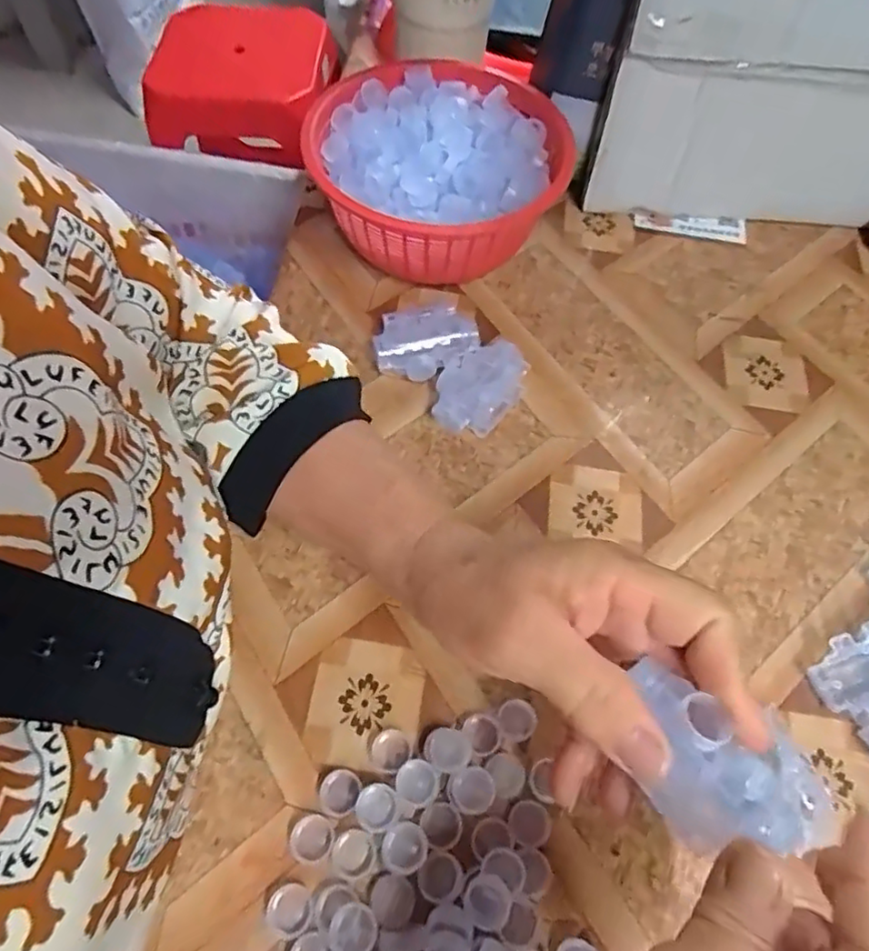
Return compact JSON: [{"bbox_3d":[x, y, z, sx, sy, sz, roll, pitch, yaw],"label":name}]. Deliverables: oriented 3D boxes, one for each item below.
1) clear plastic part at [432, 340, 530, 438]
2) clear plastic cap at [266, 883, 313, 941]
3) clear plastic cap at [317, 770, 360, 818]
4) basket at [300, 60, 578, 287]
[{"bbox_3d":[0.026,-0.057,0.406,0.046,0.033,0.063,35,66,16],"label":"clear plastic part"},{"bbox_3d":[-0.065,0.196,0.280,0.021,0.006,0.020,1,62,-2],"label":"clear plastic cap"},{"bbox_3d":[-0.047,0.155,0.304,0.020,0.005,0.020,22,63,9],"label":"clear plastic cap"},{"bbox_3d":[-0.002,-0.216,0.462,0.166,0.082,0.175,1,62,-2],"label":"basket"}]

